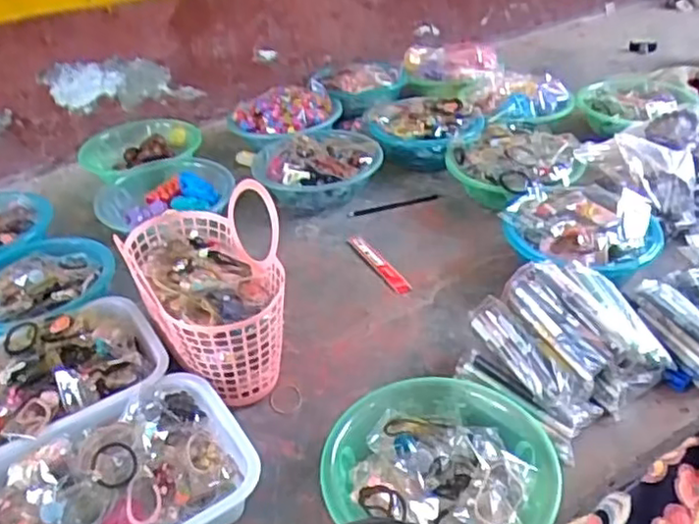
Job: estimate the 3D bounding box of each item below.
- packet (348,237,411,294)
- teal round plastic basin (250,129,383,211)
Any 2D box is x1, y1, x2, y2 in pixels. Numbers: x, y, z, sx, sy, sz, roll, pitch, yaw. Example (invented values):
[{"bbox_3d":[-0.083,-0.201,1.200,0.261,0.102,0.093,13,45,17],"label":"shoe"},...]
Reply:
[{"bbox_3d":[0.046,0.001,1.110,0.024,0.007,0.176,-18,38,-20],"label":"packet"},{"bbox_3d":[-0.060,-0.185,1.324,0.245,0.081,0.230,-2,36,1],"label":"teal round plastic basin"}]

